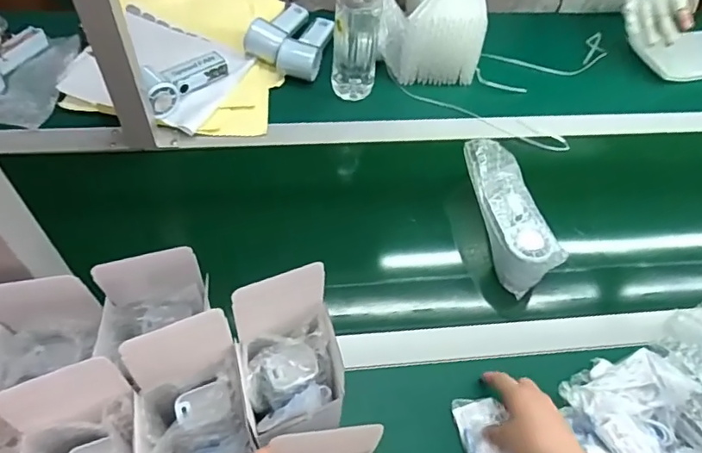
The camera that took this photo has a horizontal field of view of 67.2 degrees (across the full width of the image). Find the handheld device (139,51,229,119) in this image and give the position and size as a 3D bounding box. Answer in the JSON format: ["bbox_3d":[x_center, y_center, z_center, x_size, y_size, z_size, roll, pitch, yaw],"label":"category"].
[{"bbox_3d":[-0.250,-0.222,0.783,0.054,0.047,0.149,33,59,17],"label":"handheld device"}]

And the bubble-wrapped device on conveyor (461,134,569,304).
[{"bbox_3d":[0.203,-0.021,0.683,0.073,0.066,0.202,-5,56,-9],"label":"bubble-wrapped device on conveyor"}]

